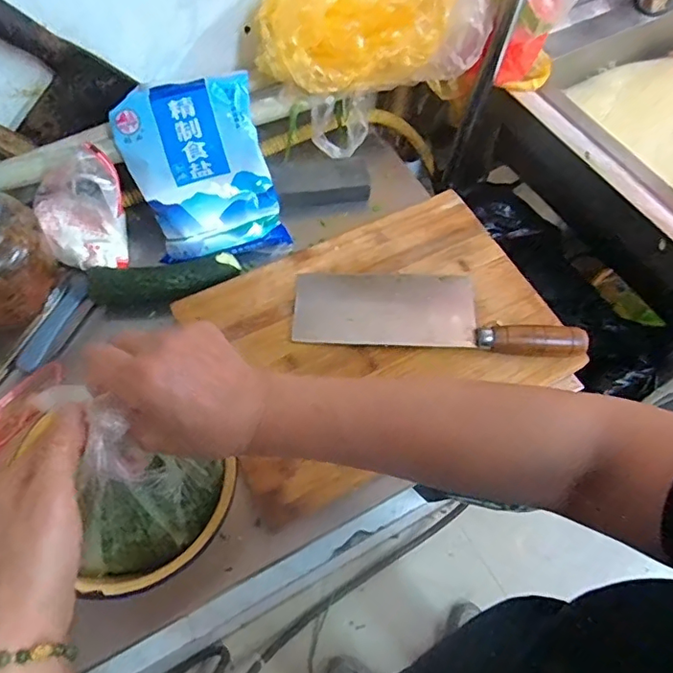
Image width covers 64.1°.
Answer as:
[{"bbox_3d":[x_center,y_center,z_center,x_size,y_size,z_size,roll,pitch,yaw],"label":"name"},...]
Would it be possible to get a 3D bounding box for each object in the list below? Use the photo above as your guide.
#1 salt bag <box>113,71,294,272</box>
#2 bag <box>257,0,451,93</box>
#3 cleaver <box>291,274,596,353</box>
[{"bbox_3d":[-0.141,-0.167,0.577,0.140,0.197,0.027,-18,22,-6],"label":"salt bag"},{"bbox_3d":[0.017,-0.332,0.577,0.198,0.111,0.121,1,61,-1],"label":"bag"},{"bbox_3d":[0.103,-0.029,0.557,0.288,0.024,0.087,4,60,0],"label":"cleaver"}]

